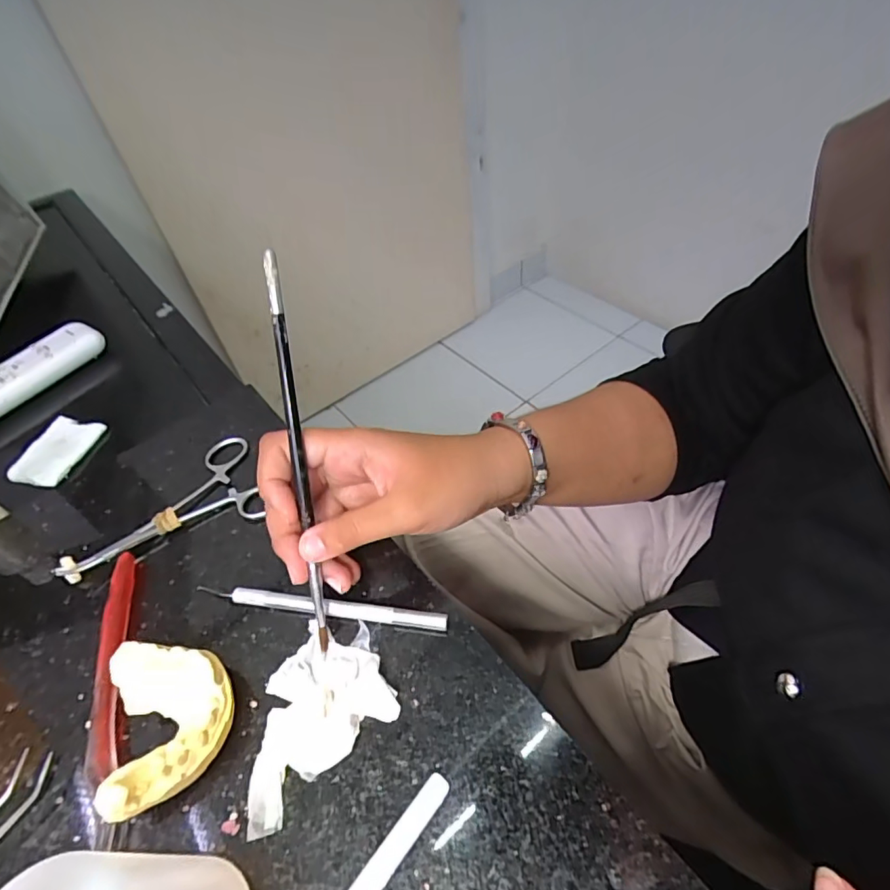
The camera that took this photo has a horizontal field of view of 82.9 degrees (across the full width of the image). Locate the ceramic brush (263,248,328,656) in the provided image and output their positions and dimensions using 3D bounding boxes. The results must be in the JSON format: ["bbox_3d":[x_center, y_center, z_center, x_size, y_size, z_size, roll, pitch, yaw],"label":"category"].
[{"bbox_3d":[-0.068,0.007,0.237,0.006,0.184,0.010,-5,9,1],"label":"ceramic brush"}]

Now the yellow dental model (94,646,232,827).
[{"bbox_3d":[-0.120,0.119,0.223,0.049,0.027,0.065,-19,50,-9],"label":"yellow dental model"}]

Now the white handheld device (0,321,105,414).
[{"bbox_3d":[-0.368,-0.051,0.421,0.037,0.023,0.160,26,57,26],"label":"white handheld device"}]

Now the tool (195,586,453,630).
[{"bbox_3d":[-0.065,0.083,0.259,0.133,0.008,0.008,3,50,10],"label":"tool"}]

